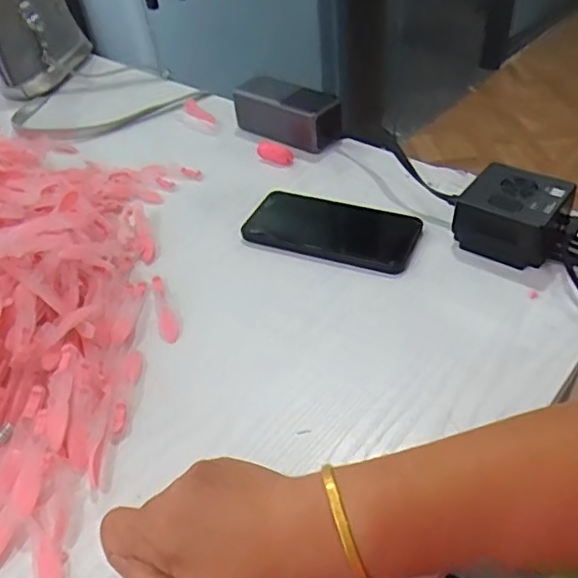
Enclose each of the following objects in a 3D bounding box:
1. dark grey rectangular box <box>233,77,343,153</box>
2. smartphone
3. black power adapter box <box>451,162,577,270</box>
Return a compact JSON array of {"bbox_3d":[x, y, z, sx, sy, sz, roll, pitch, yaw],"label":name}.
[{"bbox_3d":[-0.001,-0.211,0.698,0.137,0.058,0.054,29,53,33],"label":"dark grey rectangular box"},{"bbox_3d":[0.041,-0.057,0.554,0.161,0.011,0.085,13,45,20],"label":"smartphone"},{"bbox_3d":[0.198,-0.063,0.503,0.088,0.053,0.068,26,51,31],"label":"black power adapter box"}]

